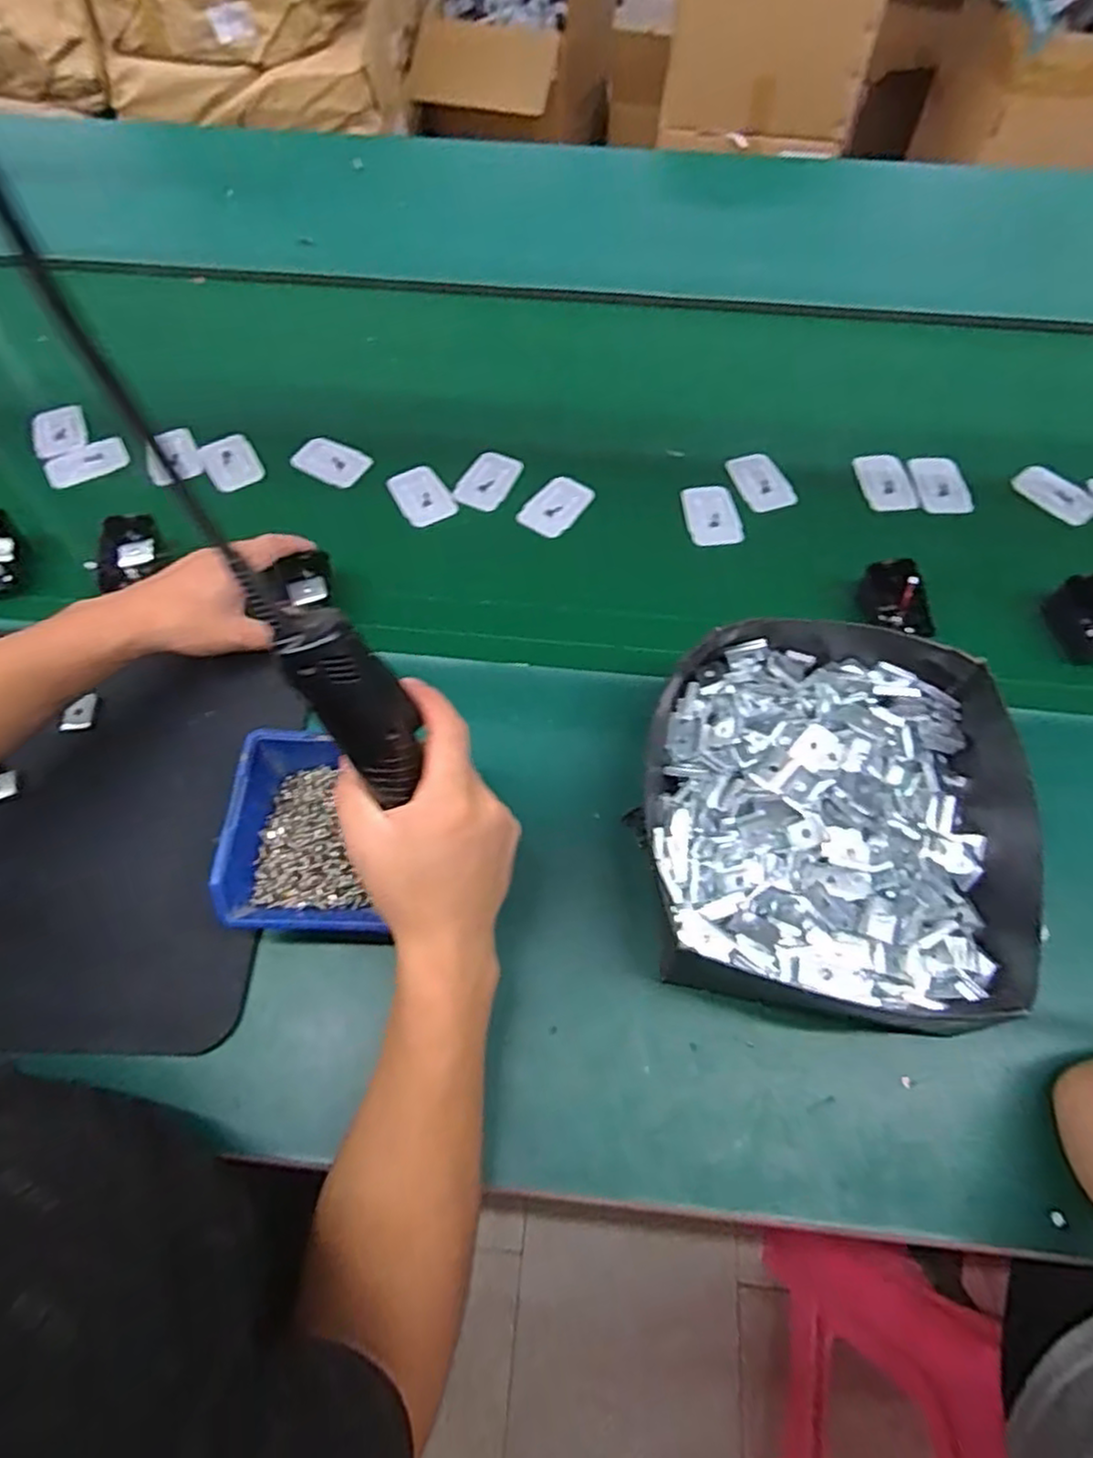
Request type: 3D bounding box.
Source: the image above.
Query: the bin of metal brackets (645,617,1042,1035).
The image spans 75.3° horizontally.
[{"bbox_3d":[0.180,0.054,0.463,0.221,0.082,0.244,9,64,4],"label":"bin of metal brackets"}]

